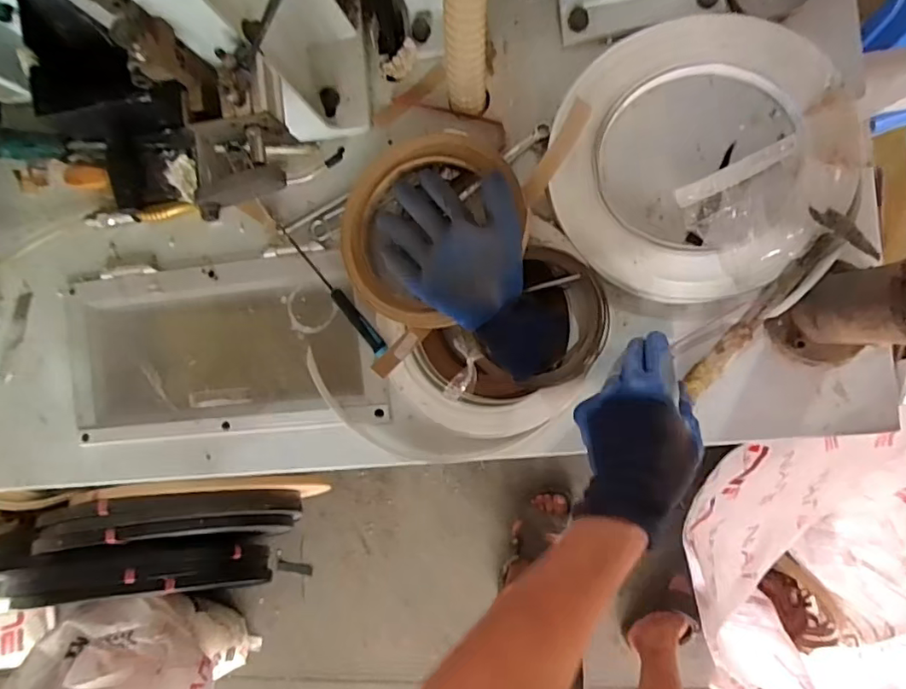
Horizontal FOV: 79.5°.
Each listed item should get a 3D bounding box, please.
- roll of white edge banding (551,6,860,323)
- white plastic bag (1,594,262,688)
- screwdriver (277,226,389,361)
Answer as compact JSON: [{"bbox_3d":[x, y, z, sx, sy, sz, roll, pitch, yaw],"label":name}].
[{"bbox_3d":[0.238,-0.173,0.514,0.260,0.027,0.258,11,91,8],"label":"roll of white edge banding"},{"bbox_3d":[-0.564,0.620,1.033,0.325,0.333,0.242,40,95,7],"label":"white plastic bag"},{"bbox_3d":[-0.127,-0.059,0.561,0.014,0.023,0.182,-42,84,6],"label":"screwdriver"}]

